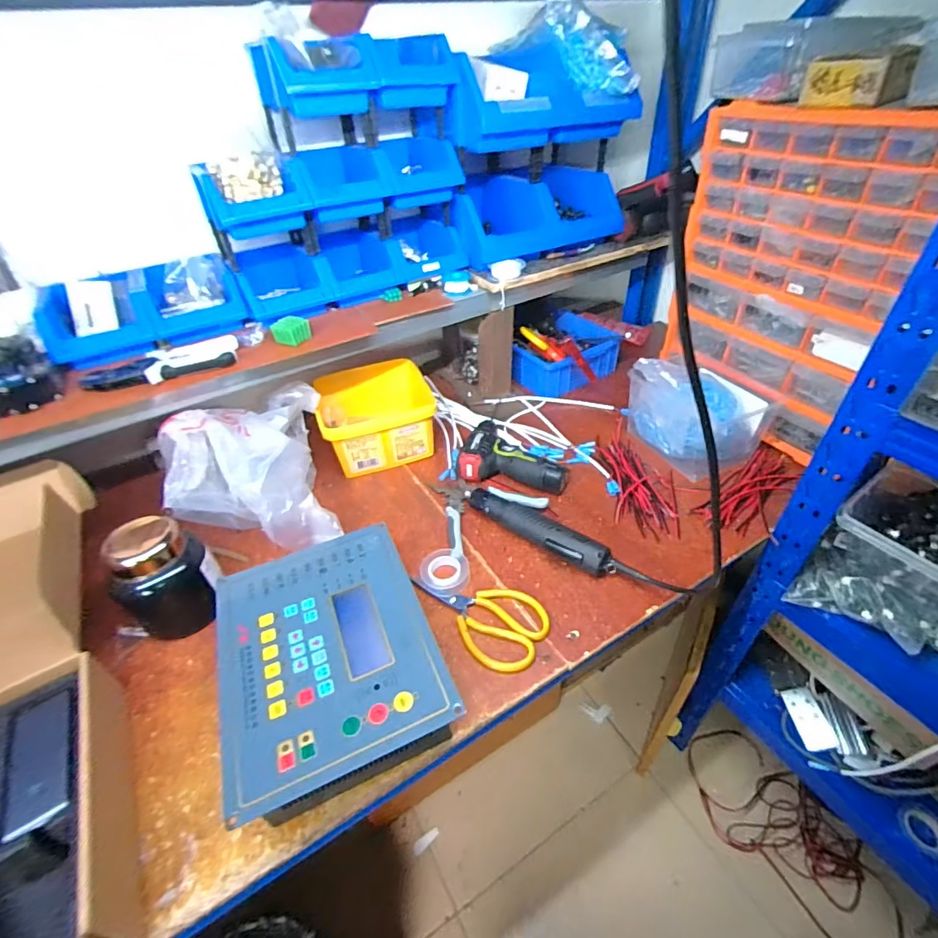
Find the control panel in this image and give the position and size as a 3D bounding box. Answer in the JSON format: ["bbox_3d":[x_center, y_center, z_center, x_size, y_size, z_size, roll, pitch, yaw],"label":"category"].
[{"bbox_3d":[-0.147,0.201,0.515,0.204,0.083,0.267,-18,43,-15],"label":"control panel"}]

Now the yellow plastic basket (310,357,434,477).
[{"bbox_3d":[-0.159,-0.093,0.830,0.194,0.117,0.155,-16,42,-14],"label":"yellow plastic basket"}]

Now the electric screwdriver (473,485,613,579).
[{"bbox_3d":[0.092,0.084,0.661,0.232,0.042,0.045,21,47,26],"label":"electric screwdriver"}]

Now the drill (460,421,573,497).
[{"bbox_3d":[0.079,-0.032,0.791,0.174,0.045,0.148,4,41,9],"label":"drill"}]

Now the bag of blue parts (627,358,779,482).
[{"bbox_3d":[0.378,-0.109,0.777,0.160,0.147,0.186,-24,45,-22],"label":"bag of blue parts"}]

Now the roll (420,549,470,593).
[{"bbox_3d":[-0.031,0.134,0.627,0.063,0.018,0.070,4,41,9],"label":"roll"}]

